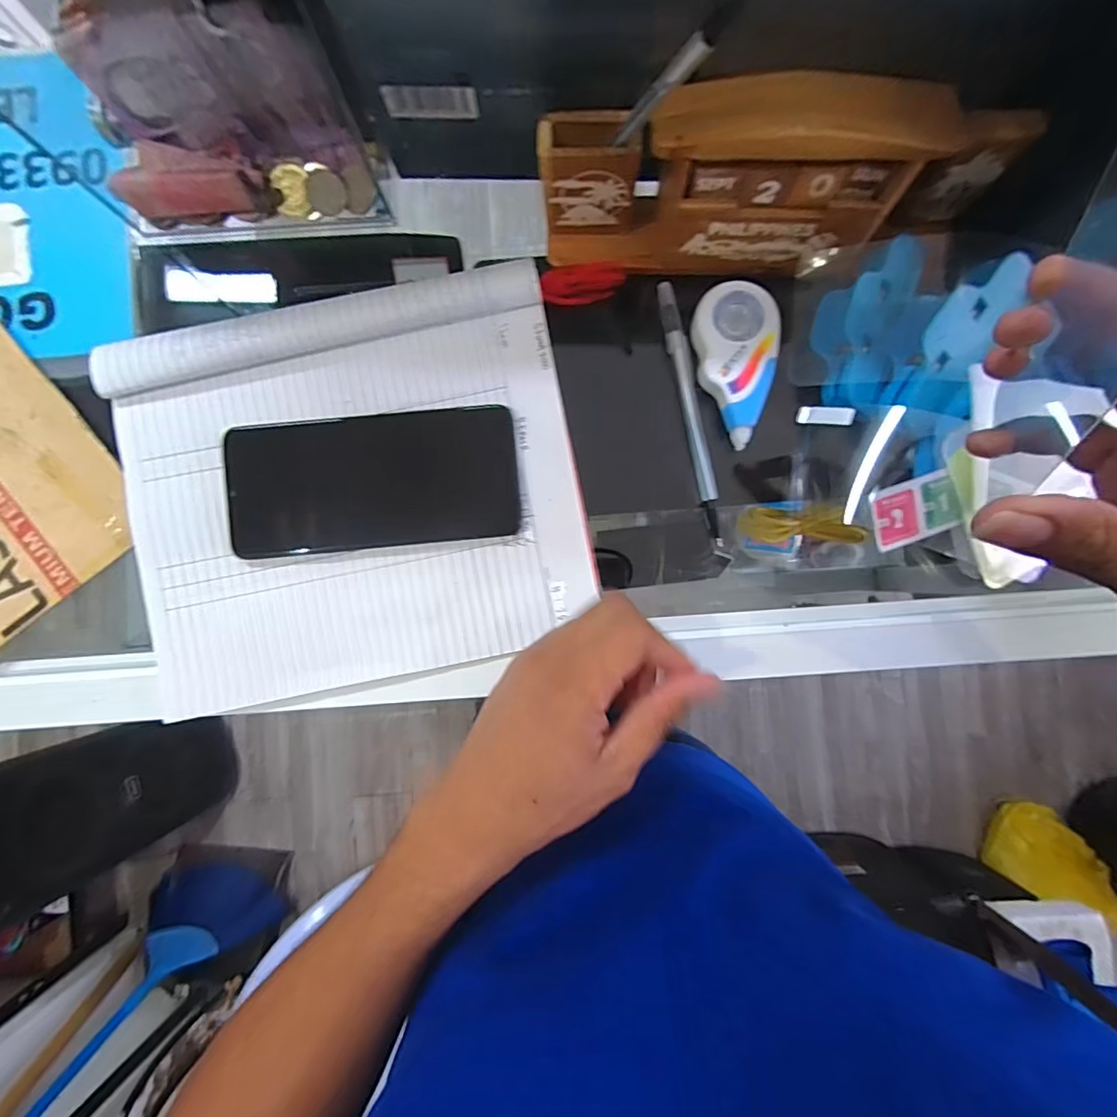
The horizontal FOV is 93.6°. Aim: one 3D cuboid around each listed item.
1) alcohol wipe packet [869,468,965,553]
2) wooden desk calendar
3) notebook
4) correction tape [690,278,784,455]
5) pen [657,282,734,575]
[{"bbox_3d":[0.190,-0.026,0.280,0.044,0.004,0.032,-23,98,6],"label":"alcohol wipe packet"},{"bbox_3d":[0.108,-0.191,0.263,0.234,0.075,0.048,-3,87,1],"label":"wooden desk calendar"},{"bbox_3d":[-0.112,-0.035,0.289,0.248,0.021,0.204,-11,87,0],"label":"notebook"},{"bbox_3d":[0.100,-0.110,0.297,0.045,0.012,0.088,1,87,1],"label":"correction tape"},{"bbox_3d":[0.079,-0.077,0.305,0.011,0.008,0.168,-11,87,0],"label":"pen"}]

